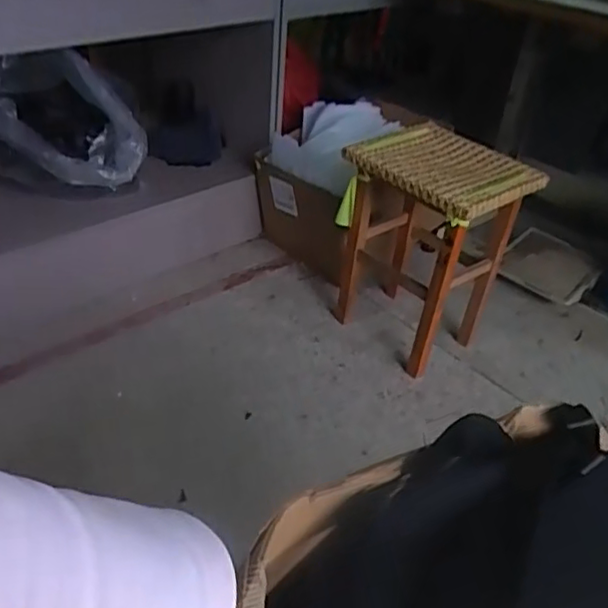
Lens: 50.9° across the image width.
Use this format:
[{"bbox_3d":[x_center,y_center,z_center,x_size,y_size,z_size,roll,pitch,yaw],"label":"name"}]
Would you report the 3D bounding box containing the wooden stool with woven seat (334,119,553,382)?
[{"bbox_3d":[0.284,-0.126,1.517,0.333,0.492,0.387,-22,44,-34],"label":"wooden stool with woven seat"}]

